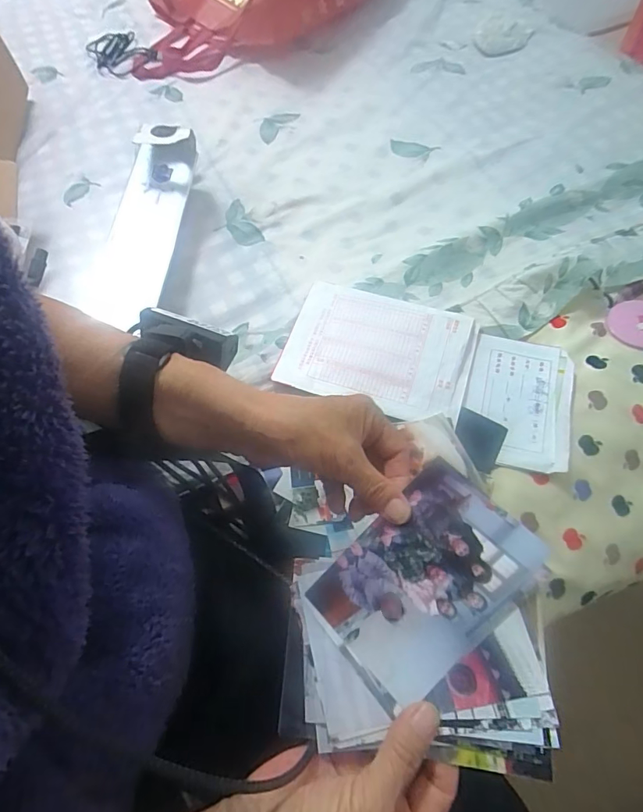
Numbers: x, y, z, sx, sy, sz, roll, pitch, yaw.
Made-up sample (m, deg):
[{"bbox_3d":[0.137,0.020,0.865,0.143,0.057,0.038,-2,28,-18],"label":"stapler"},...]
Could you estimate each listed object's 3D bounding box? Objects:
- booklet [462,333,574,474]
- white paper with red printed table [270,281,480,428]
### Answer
[{"bbox_3d":[0.199,-0.007,0.467,0.102,0.012,0.140,15,63,11],"label":"booklet"},{"bbox_3d":[0.061,-0.062,0.490,0.190,0.010,0.139,16,65,12],"label":"white paper with red printed table"}]

